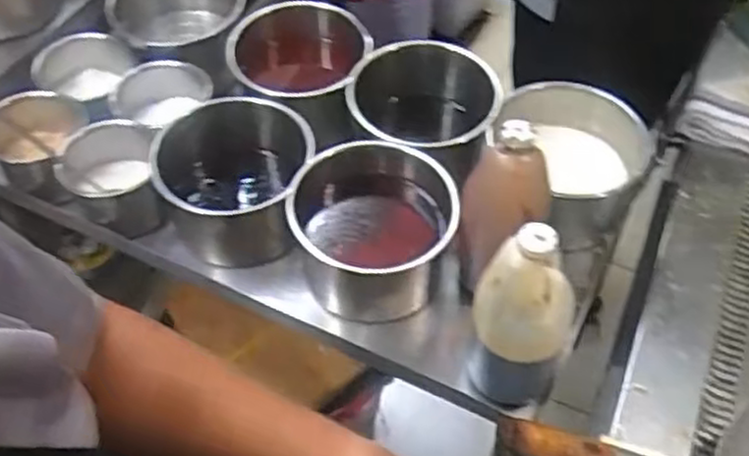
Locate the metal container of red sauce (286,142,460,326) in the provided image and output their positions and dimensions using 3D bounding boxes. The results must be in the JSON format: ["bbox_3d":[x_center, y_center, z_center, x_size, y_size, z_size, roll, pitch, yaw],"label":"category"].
[{"bbox_3d":[-0.002,0.007,0.820,0.169,0.118,0.167,7,53,4],"label":"metal container of red sauce"}]

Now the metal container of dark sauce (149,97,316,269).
[{"bbox_3d":[-0.167,-0.049,0.862,0.176,0.115,0.179,3,53,1],"label":"metal container of dark sauce"}]

